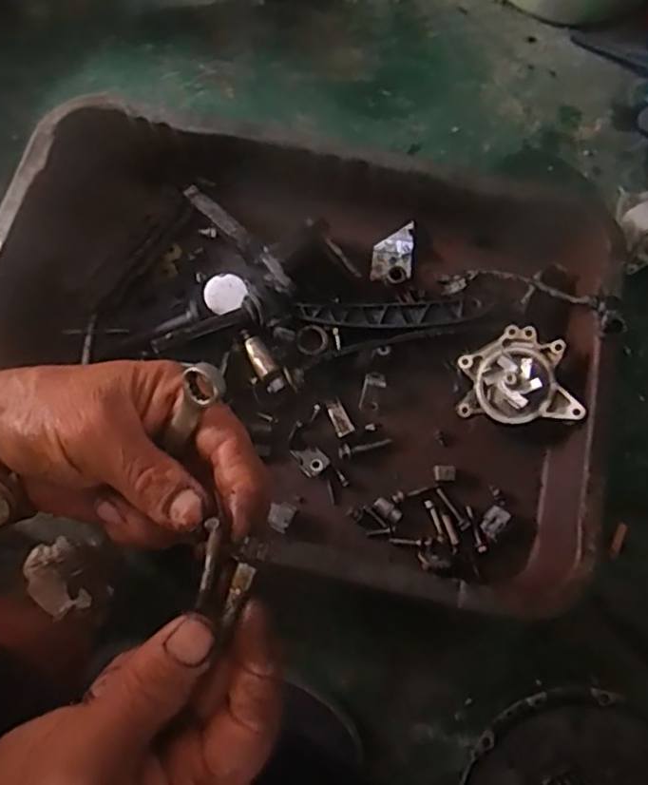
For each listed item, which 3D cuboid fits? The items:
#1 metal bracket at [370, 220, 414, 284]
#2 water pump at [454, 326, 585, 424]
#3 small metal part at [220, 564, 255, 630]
[{"bbox_3d":[0.081,-0.166,0.740,0.044,0.015,0.074,9,75,1],"label":"metal bracket"},{"bbox_3d":[0.196,-0.015,0.642,0.113,0.055,0.097,-7,74,23],"label":"water pump"},{"bbox_3d":[-0.032,0.073,0.226,0.006,0.004,0.023,20,79,5],"label":"small metal part"}]

